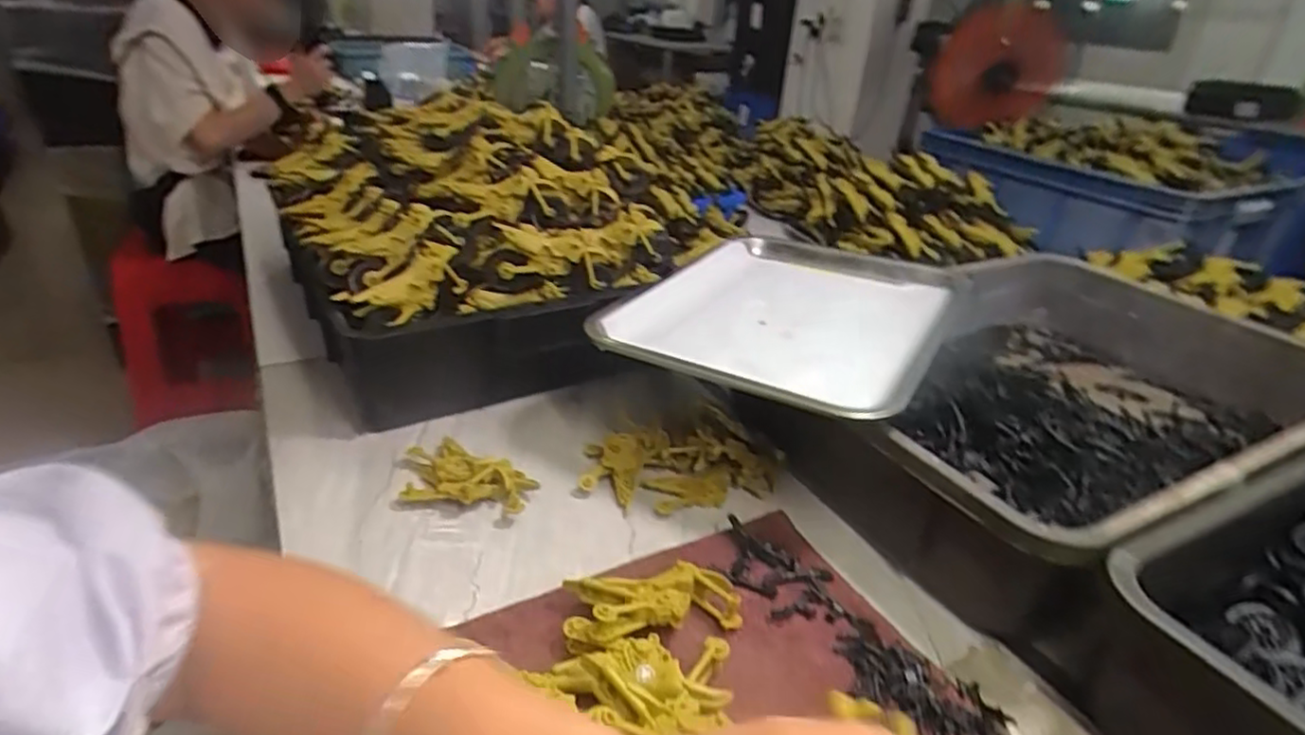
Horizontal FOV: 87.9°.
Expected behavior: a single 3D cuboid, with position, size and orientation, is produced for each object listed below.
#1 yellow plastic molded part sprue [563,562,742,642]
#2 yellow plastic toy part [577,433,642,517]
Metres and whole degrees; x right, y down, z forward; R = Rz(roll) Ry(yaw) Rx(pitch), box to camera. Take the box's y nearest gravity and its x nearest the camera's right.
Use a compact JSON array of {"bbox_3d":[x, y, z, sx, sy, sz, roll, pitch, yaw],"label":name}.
[{"bbox_3d":[-0.001,0.146,0.422,0.106,0.028,0.046,-4,30,-15],"label":"yellow plastic molded part sprue"},{"bbox_3d":[-0.035,0.081,0.551,0.048,0.023,0.072,6,29,3],"label":"yellow plastic toy part"}]

